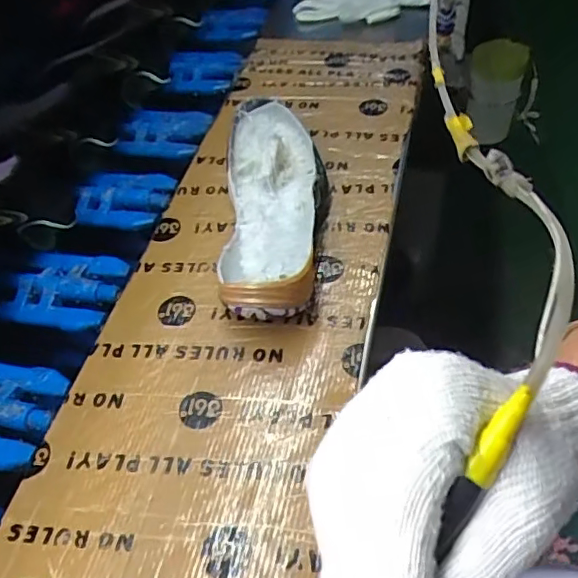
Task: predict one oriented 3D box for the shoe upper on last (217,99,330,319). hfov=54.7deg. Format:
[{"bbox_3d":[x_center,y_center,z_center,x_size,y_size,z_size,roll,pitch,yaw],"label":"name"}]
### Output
[{"bbox_3d":[-0.012,-0.075,0.523,0.096,0.060,0.258,-4,52,5],"label":"shoe upper on last"}]

